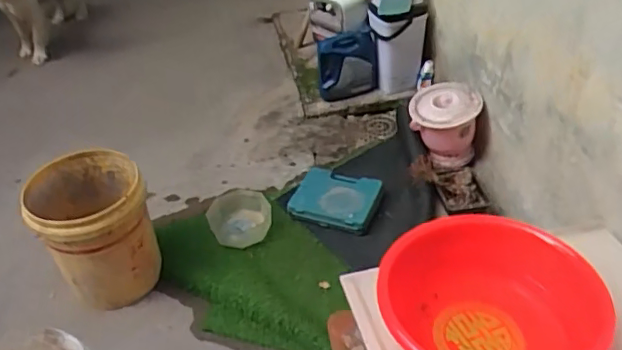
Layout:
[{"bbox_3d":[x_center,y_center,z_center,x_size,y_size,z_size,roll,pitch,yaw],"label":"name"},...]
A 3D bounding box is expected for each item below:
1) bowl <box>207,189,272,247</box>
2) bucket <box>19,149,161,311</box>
[{"bbox_3d":[-0.230,0.142,1.815,0.201,0.088,0.201,-2,41,2],"label":"bowl"},{"bbox_3d":[-0.589,0.150,1.562,0.276,0.360,0.303,-2,41,2],"label":"bucket"}]

